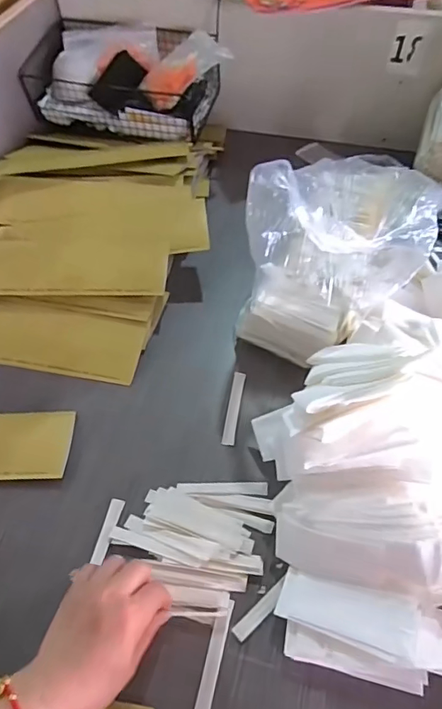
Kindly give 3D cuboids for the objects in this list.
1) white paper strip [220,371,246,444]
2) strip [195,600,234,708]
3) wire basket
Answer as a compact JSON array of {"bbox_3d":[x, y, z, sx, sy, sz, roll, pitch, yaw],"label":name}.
[{"bbox_3d":[0.015,0.060,0.537,0.014,0.004,0.091,11,54,3],"label":"white paper strip"},{"bbox_3d":[-0.006,0.256,0.399,0.014,0.004,0.089,6,54,16],"label":"strip"},{"bbox_3d":[-0.136,-0.432,0.742,0.290,0.098,0.161,14,57,10],"label":"wire basket"}]

